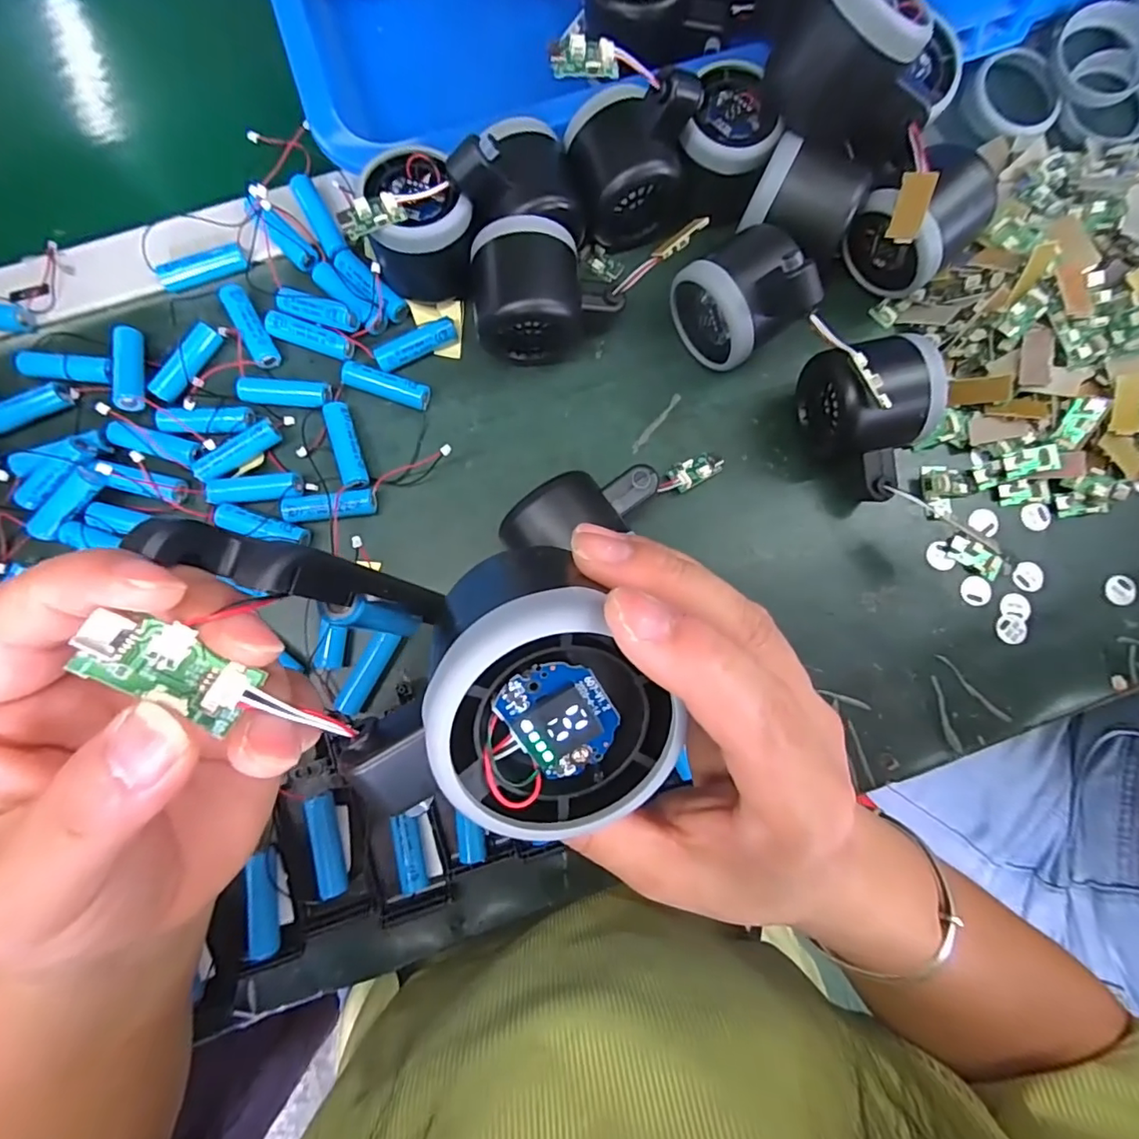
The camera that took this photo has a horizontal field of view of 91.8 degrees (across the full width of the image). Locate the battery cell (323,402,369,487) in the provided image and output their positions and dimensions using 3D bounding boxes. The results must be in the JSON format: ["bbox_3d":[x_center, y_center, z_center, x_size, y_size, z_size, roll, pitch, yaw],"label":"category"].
[{"bbox_3d":[-0.127,-0.071,0.314,0.014,0.010,0.050,-17,86,-3],"label":"battery cell"}]

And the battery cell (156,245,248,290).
[{"bbox_3d":[-0.215,-0.176,0.323,0.049,0.009,0.011,-19,86,-3],"label":"battery cell"}]

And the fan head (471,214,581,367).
[{"bbox_3d":[-0.023,-0.152,0.307,0.056,0.042,0.059,-4,85,-2],"label":"fan head"}]

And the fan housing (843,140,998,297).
[{"bbox_3d":[0.196,-0.193,0.310,0.054,0.051,0.054,-44,87,-4],"label":"fan housing"}]

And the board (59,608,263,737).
[{"bbox_3d":[-0.079,0.020,0.110,0.030,0.006,0.015,38,85,-26],"label":"board"}]

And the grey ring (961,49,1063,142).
[{"bbox_3d":[0.278,-0.295,0.346,0.060,0.013,0.057,0,85,-1],"label":"grey ring"}]

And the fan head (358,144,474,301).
[{"bbox_3d":[-0.080,-0.187,0.302,0.054,0.050,0.059,0,85,-1],"label":"fan head"}]

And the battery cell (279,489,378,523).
[{"bbox_3d":[-0.135,-0.036,0.310,0.048,0.015,0.017,-3,85,-2],"label":"battery cell"}]

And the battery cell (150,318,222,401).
[{"bbox_3d":[-0.222,-0.120,0.319,0.014,0.013,0.050,31,85,1],"label":"battery cell"}]

